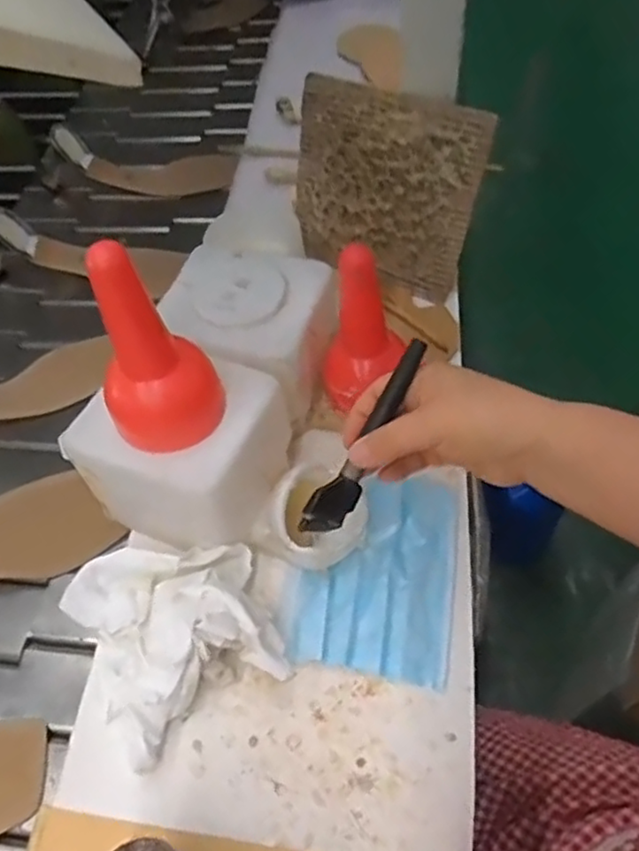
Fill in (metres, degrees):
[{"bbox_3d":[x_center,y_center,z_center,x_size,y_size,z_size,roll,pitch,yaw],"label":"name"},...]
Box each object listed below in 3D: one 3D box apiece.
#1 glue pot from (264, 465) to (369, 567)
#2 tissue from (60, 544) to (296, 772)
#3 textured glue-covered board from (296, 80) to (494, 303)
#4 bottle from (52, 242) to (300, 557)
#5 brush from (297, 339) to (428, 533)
[{"bbox_3d":[-0.001,0.066,0.466,0.060,0.054,0.065,-2,55,3],"label":"glue pot"},{"bbox_3d":[-0.096,0.132,0.436,0.119,0.048,0.133,-26,58,-14],"label":"tissue"},{"bbox_3d":[0.055,-0.214,0.590,0.169,0.163,0.012,22,41,16],"label":"textured glue-covered board"},{"bbox_3d":[-0.097,-0.014,0.416,0.121,0.220,0.094,12,57,12],"label":"bottle"},{"bbox_3d":[0.031,0.009,0.416,0.021,0.021,0.139,31,93,23],"label":"brush"}]

